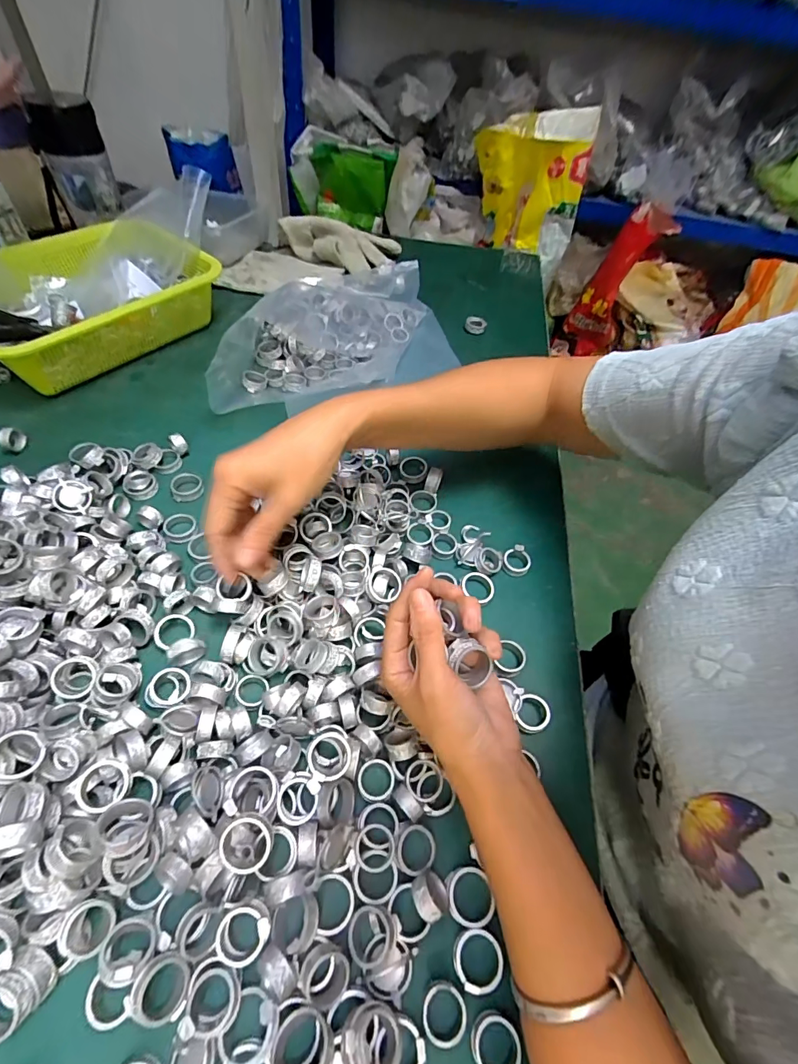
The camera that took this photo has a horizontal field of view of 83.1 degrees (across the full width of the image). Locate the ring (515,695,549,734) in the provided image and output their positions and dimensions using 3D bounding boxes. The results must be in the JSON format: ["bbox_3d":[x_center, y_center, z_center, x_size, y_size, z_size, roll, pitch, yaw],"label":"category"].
[{"bbox_3d":[0.095,0.128,0.317,0.022,0.005,0.026,27,55,15],"label":"ring"}]

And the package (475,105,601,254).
[{"bbox_3d":[0.377,-1.023,1.328,0.315,0.346,0.122,18,53,6],"label":"package"}]

